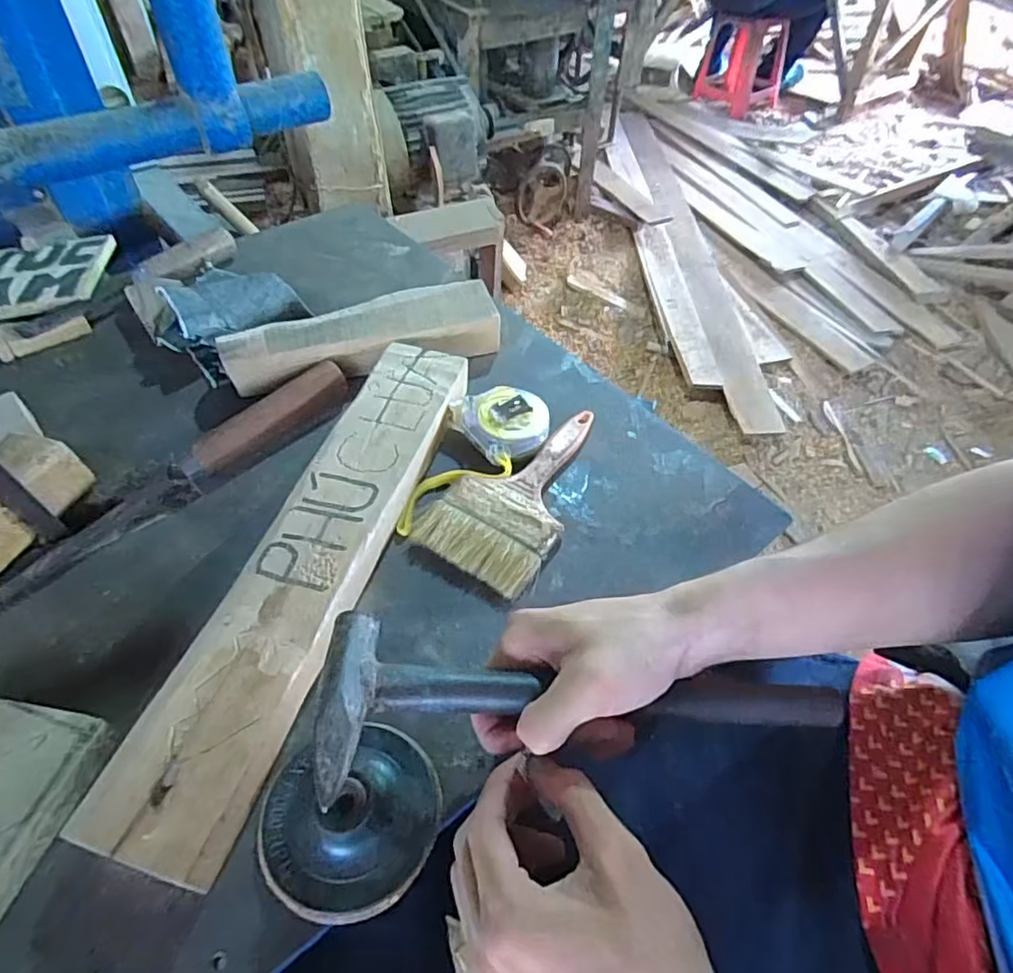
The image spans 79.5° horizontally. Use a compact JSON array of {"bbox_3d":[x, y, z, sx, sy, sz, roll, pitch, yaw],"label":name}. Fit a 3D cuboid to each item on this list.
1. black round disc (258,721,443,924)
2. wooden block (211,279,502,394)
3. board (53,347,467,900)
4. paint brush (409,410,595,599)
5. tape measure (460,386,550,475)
[{"bbox_3d":[-0.079,0.167,0.311,0.088,0.017,0.085,1,49,-1],"label":"black round disc"},{"bbox_3d":[-0.127,-0.138,0.559,0.247,0.044,0.067,-15,52,-15],"label":"wooden block"},{"bbox_3d":[-0.119,0.040,0.412,0.078,0.036,0.387,14,50,9],"label":"board"},{"bbox_3d":[0.015,0.001,0.470,0.090,0.015,0.176,27,53,19],"label":"paint brush"},{"bbox_3d":[-0.001,-0.052,0.499,0.067,0.026,0.063,1,49,-1],"label":"tape measure"}]

